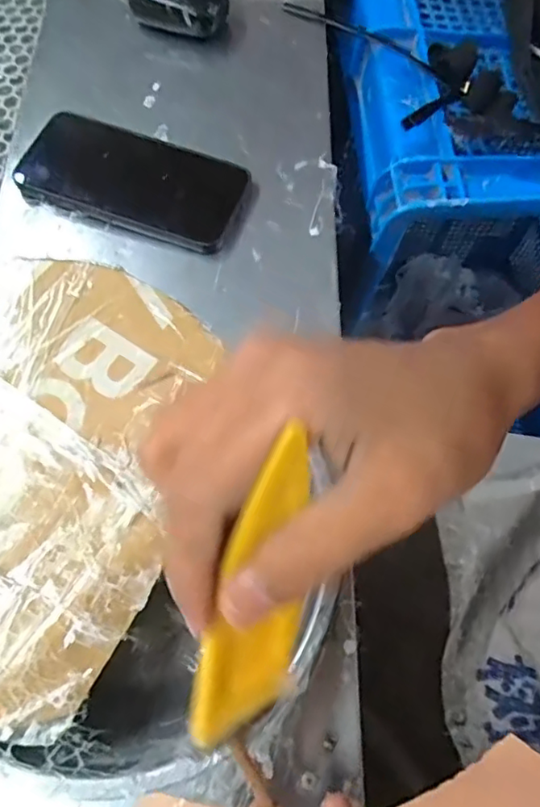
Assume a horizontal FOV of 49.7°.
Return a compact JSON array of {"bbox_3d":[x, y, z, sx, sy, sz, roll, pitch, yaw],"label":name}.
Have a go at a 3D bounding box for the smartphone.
[{"bbox_3d":[-0.098,-0.162,0.423,0.156,0.013,0.082,20,70,6],"label":"smartphone"}]

